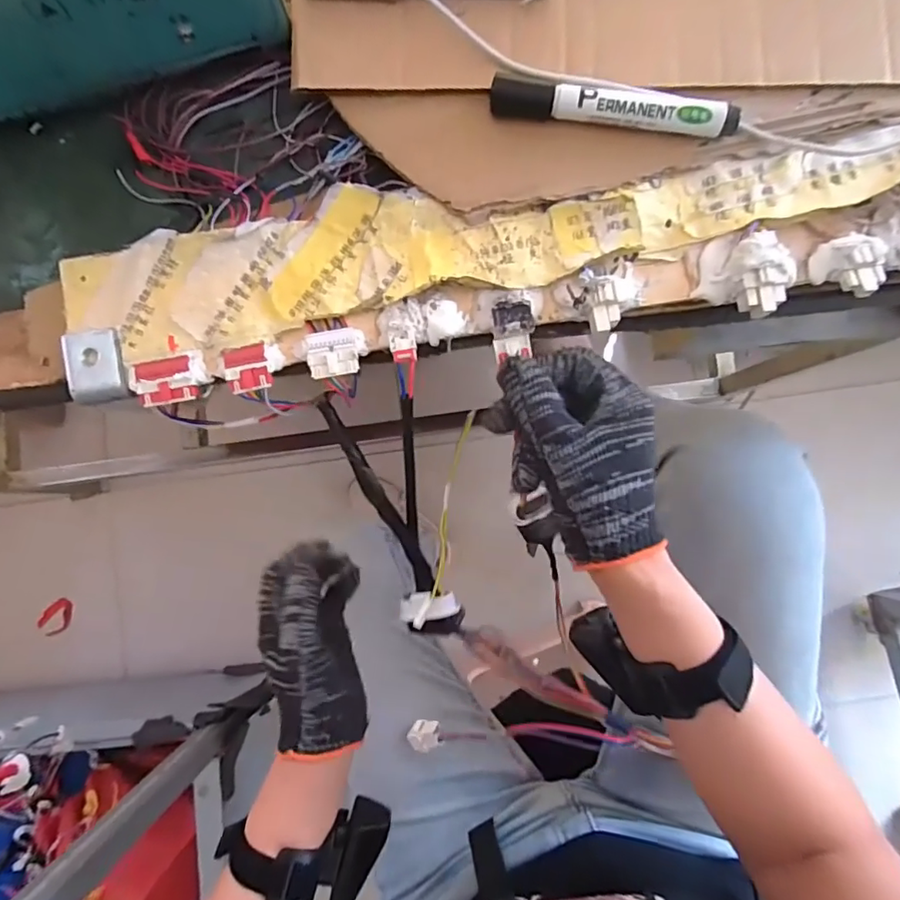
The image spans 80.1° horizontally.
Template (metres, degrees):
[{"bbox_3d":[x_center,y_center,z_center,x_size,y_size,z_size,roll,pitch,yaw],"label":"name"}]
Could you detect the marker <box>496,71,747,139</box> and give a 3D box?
[{"bbox_3d":[0.088,-0.185,0.291,0.129,0.017,0.017,9,85,1],"label":"marker"}]

